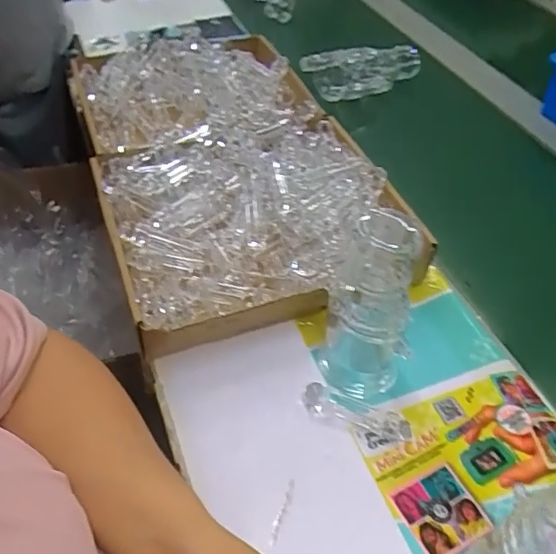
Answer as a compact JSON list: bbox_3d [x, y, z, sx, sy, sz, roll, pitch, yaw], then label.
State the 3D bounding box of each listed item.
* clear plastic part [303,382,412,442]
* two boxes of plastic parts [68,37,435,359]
[{"bbox_3d":[0.068,0.120,0.489,0.096,0.018,0.022,19,48,14],"label":"clear plastic part"},{"bbox_3d":[-0.078,-0.156,0.705,0.300,0.080,0.556,-14,49,-16],"label":"two boxes of plastic parts"}]

